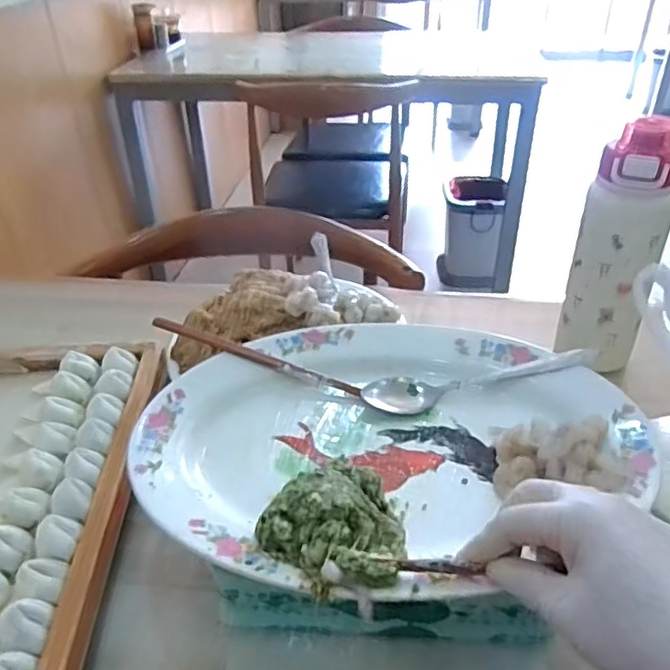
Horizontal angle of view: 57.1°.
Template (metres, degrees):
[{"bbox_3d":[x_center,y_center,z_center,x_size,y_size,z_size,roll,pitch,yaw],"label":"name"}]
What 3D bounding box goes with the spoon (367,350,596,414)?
[{"bbox_3d":[0.112,0.034,0.477,0.177,0.025,0.032,-5,37,-3],"label":"spoon"}]

